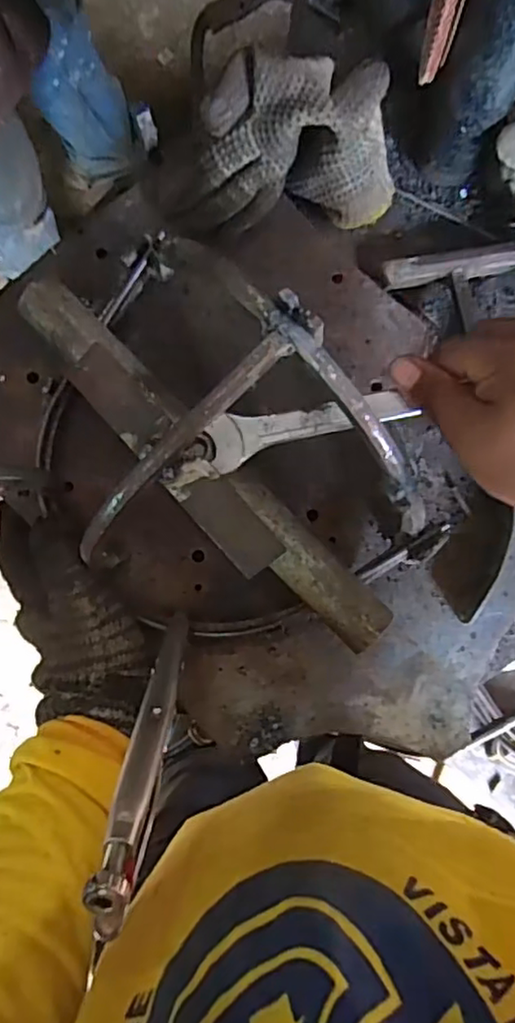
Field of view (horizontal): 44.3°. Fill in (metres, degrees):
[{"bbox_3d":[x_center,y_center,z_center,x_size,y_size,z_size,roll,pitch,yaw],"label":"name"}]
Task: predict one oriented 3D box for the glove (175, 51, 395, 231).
[{"bbox_3d":[0.015,-0.229,0.406,0.148,0.071,0.077,-3,88,2],"label":"glove"}]

